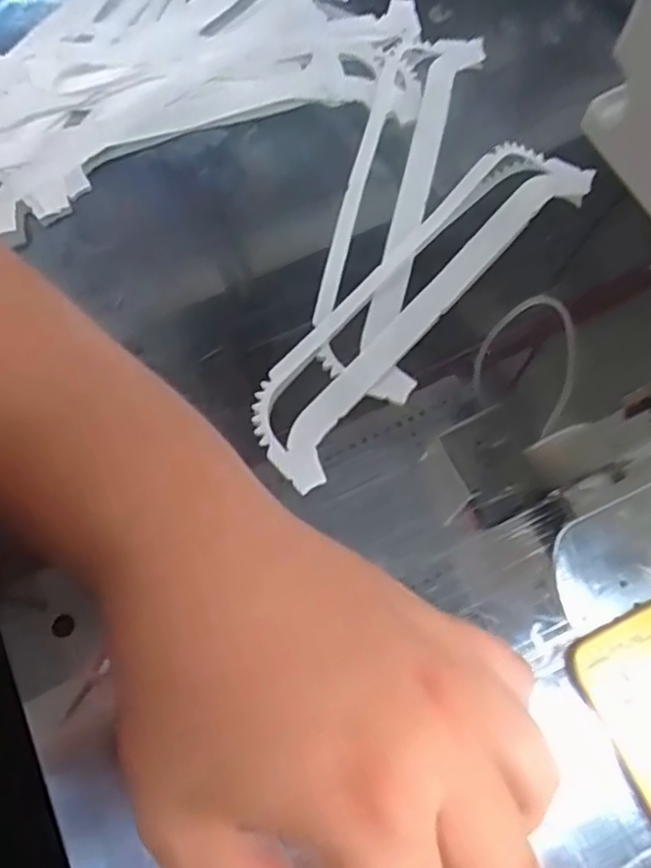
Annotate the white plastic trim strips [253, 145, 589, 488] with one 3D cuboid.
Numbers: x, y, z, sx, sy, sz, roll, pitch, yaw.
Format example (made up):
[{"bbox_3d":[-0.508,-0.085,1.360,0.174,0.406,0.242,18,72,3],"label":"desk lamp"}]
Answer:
[{"bbox_3d":[0.040,-0.060,0.279,0.046,0.004,0.191,40,78,13],"label":"white plastic trim strips"}]

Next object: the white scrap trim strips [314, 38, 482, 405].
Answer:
[{"bbox_3d":[0.032,-0.108,0.296,0.047,0.008,0.191,11,73,6],"label":"white scrap trim strips"}]

